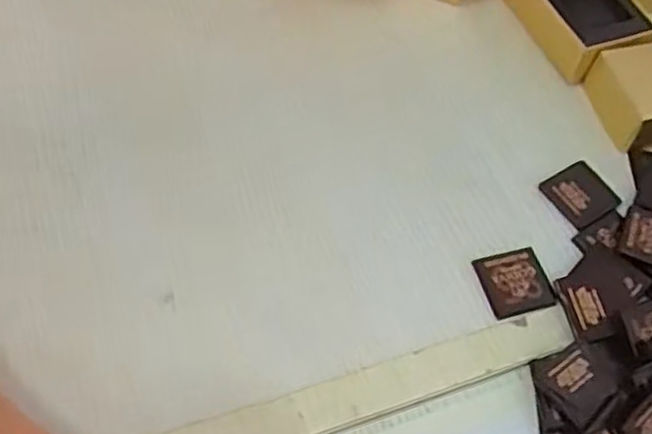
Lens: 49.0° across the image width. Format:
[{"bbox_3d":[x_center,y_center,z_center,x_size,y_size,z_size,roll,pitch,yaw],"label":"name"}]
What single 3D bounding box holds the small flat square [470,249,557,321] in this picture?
[{"bbox_3d":[0.097,0.033,0.368,0.034,0.004,0.033,-12,61,-12],"label":"small flat square"}]

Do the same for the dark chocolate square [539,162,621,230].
[{"bbox_3d":[0.141,-0.013,0.394,0.035,0.004,0.034,-28,65,-19],"label":"dark chocolate square"}]

